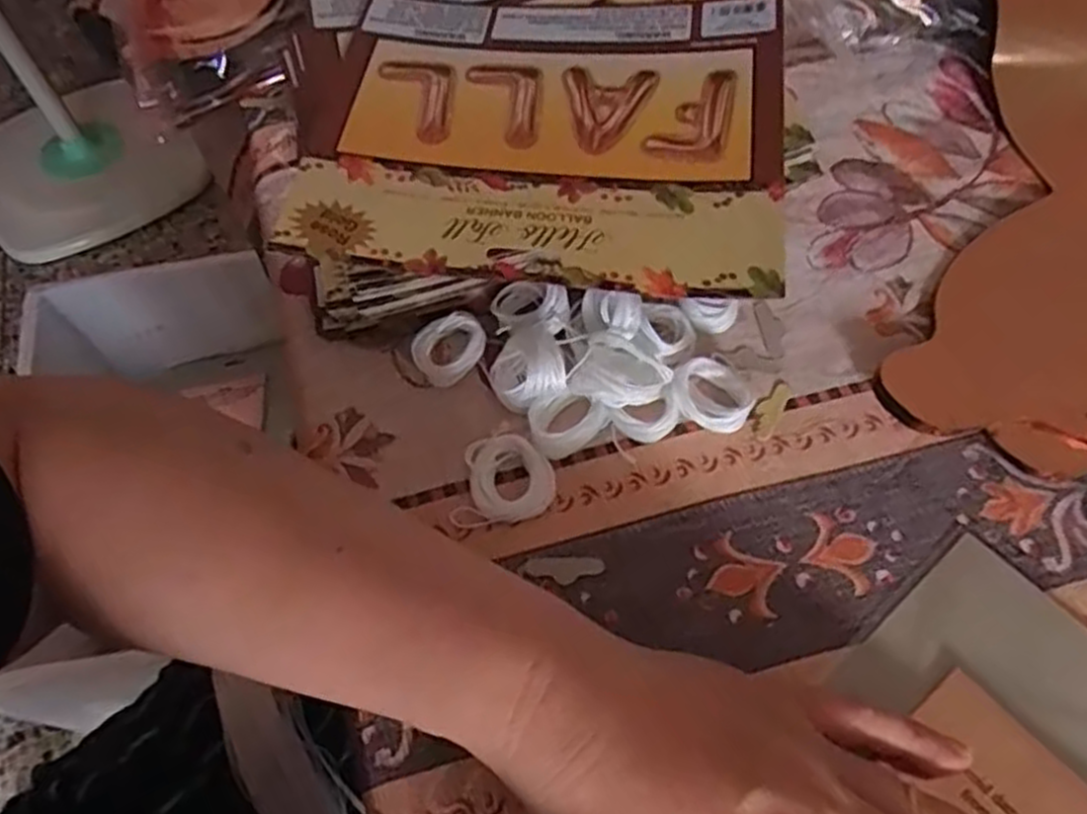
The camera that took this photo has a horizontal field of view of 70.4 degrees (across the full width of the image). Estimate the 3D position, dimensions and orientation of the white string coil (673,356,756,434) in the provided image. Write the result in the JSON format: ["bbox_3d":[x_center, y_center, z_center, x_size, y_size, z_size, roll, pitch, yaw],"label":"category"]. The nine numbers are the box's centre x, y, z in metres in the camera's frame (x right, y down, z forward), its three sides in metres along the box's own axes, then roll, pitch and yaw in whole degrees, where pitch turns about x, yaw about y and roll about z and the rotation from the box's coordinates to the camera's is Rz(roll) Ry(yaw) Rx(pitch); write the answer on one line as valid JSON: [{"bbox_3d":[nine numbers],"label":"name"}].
[{"bbox_3d":[0.068,-0.005,0.305,0.030,0.014,0.029,-1,61,2],"label":"white string coil"}]

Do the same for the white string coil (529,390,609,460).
[{"bbox_3d":[0.009,0.004,0.299,0.029,0.015,0.022,-32,65,-14],"label":"white string coil"}]

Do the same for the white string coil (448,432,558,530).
[{"bbox_3d":[-0.016,0.027,0.293,0.039,0.008,0.032,-10,62,-3],"label":"white string coil"}]

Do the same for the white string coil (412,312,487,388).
[{"bbox_3d":[-0.038,-0.023,0.318,0.030,0.014,0.024,-29,64,-13],"label":"white string coil"}]

